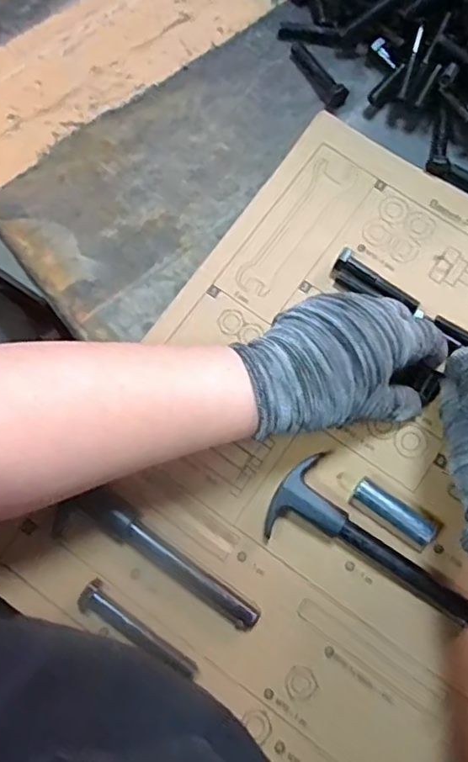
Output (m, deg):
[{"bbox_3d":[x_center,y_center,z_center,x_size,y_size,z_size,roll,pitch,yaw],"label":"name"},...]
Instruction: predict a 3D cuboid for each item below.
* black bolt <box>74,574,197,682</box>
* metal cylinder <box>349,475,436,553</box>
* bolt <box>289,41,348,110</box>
[{"bbox_3d":[-0.052,0.139,0.325,0.076,0.010,0.017,33,79,9],"label":"black bolt"},{"bbox_3d":[0.093,0.078,0.344,0.050,0.011,0.018,34,79,10],"label":"metal cylinder"},{"bbox_3d":[0.062,-0.225,0.425,0.012,0.014,0.063,-27,76,-5],"label":"bolt"}]

